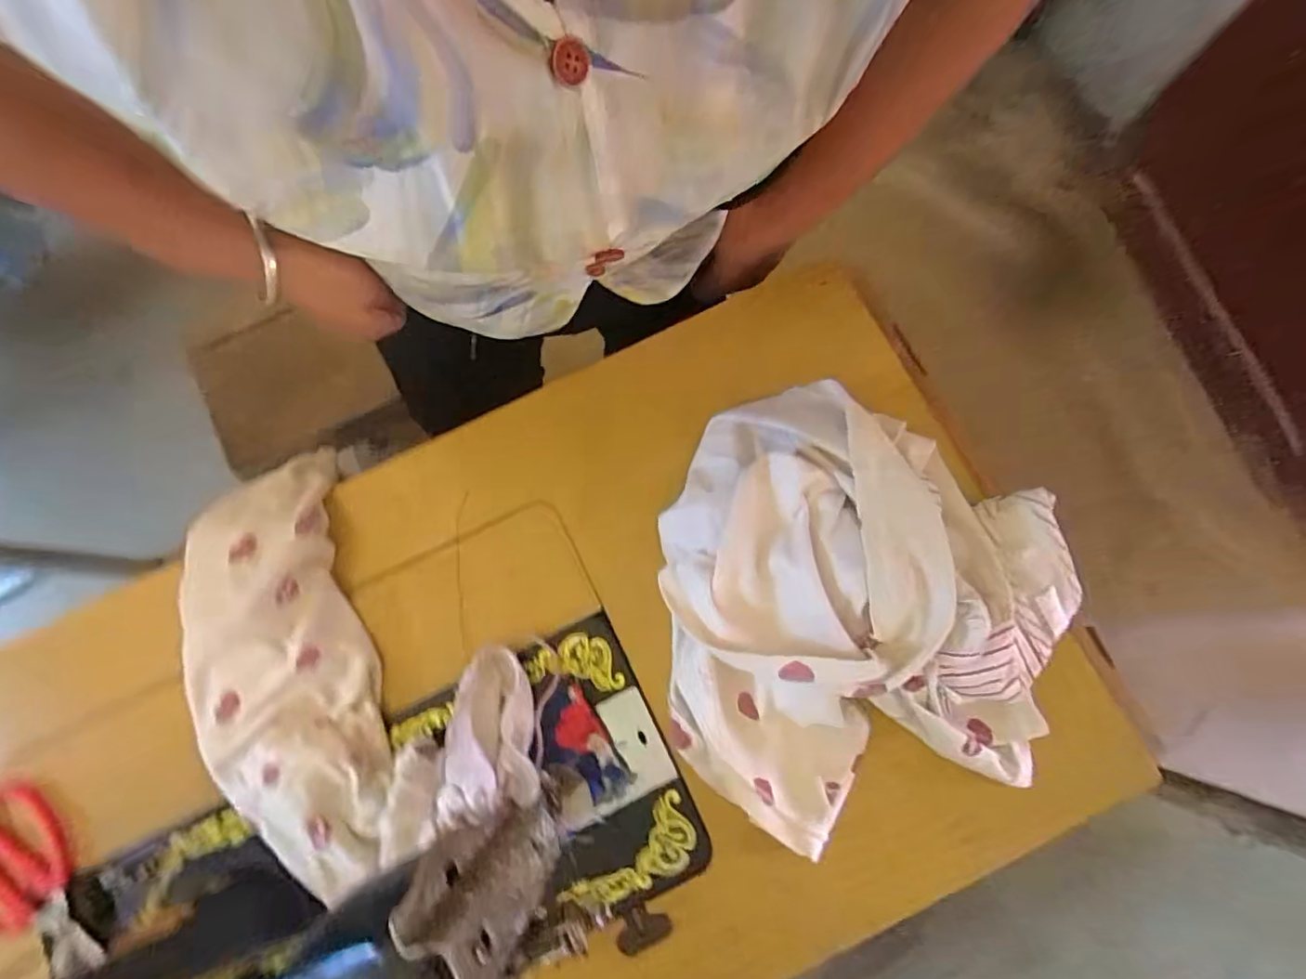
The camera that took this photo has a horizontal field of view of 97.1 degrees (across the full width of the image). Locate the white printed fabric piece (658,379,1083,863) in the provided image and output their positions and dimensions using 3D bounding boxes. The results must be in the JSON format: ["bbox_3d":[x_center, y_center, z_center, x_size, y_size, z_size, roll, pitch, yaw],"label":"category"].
[{"bbox_3d":[0.120,0.080,0.366,0.255,0.060,0.260,0,79,1],"label":"white printed fabric piece"}]

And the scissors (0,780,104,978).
[{"bbox_3d":[-0.419,0.267,0.380,0.072,0.017,0.135,-42,81,-7],"label":"scissors"}]

